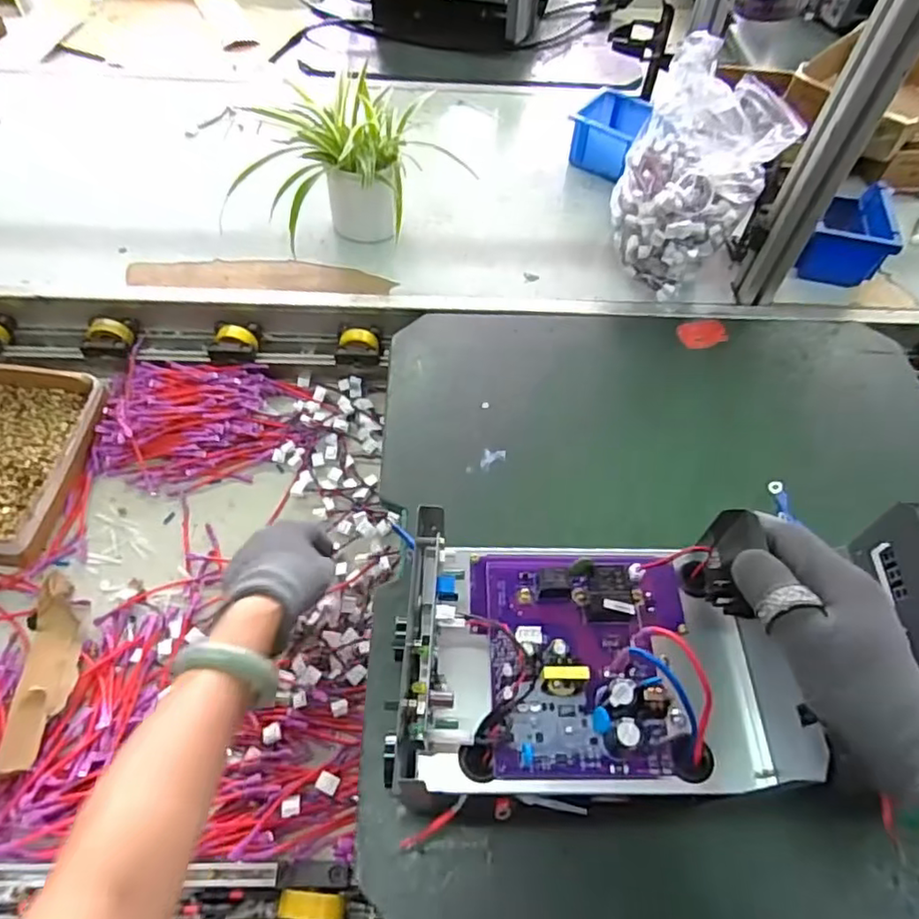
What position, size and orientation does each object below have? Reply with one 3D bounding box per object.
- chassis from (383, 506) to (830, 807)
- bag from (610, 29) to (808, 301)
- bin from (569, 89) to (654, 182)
[{"bbox_3d":[0.070,0.116,0.371,0.208,0.073,0.150,1,57,-2],"label":"chassis"},{"bbox_3d":[0.272,-0.320,0.731,0.159,0.206,0.163,22,58,11],"label":"bag"},{"bbox_3d":[0.208,-0.467,0.894,0.078,0.073,0.109,25,59,13],"label":"bin"}]

